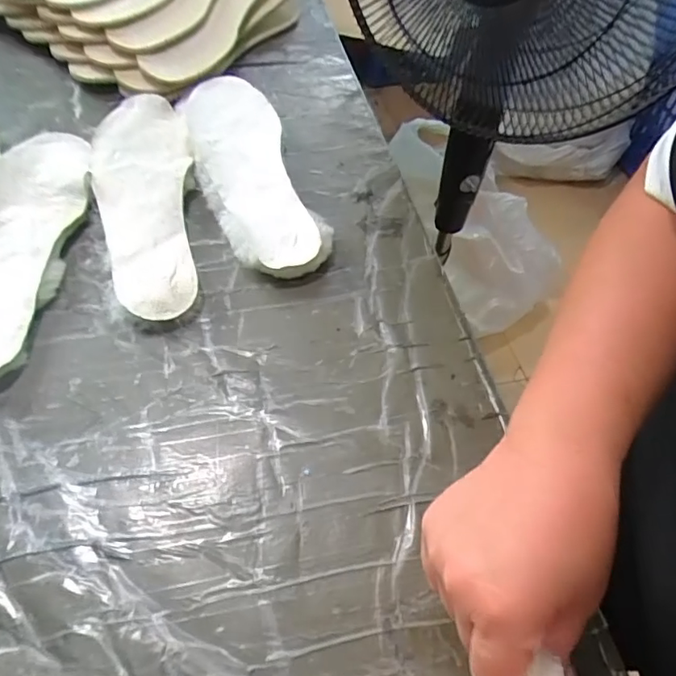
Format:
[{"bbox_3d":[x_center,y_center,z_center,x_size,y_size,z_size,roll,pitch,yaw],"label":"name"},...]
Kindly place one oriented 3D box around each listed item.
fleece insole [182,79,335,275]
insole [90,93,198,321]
[{"bbox_3d":[-0.087,-0.166,0.544,0.097,0.037,0.269,-14,58,-14],"label":"fleece insole"},{"bbox_3d":[-0.179,-0.128,0.515,0.085,0.033,0.271,-9,57,-11],"label":"insole"}]

